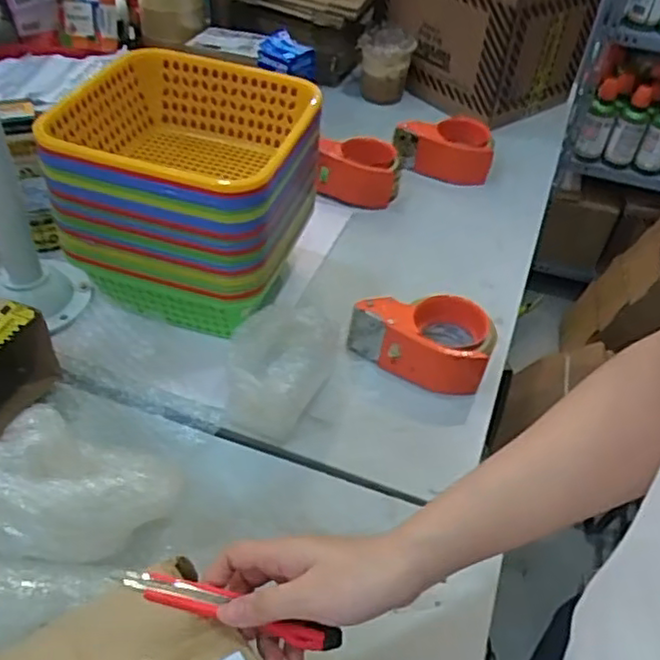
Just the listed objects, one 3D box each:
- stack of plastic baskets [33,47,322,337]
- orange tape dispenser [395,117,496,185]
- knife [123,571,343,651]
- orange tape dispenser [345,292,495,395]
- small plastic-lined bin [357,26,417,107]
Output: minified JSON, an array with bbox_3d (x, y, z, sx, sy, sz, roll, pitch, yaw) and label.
[{"bbox_3d":[-0.142,-0.135,0.713,0.228,0.211,0.225,15,45,9],"label":"stack of plastic baskets"},{"bbox_3d":[0.165,-0.266,0.982,0.143,0.063,0.077,7,44,2],"label":"orange tape dispenser"},{"bbox_3d":[-0.058,0.172,0.412,0.137,0.009,0.017,21,44,-8],"label":"knife"},{"bbox_3d":[0.093,0.009,0.698,0.145,0.063,0.093,6,44,0],"label":"orange tape dispenser"},{"bbox_3d":[0.093,-0.448,1.146,0.096,0.105,0.088,4,44,-2],"label":"small plastic-lined bin"}]

